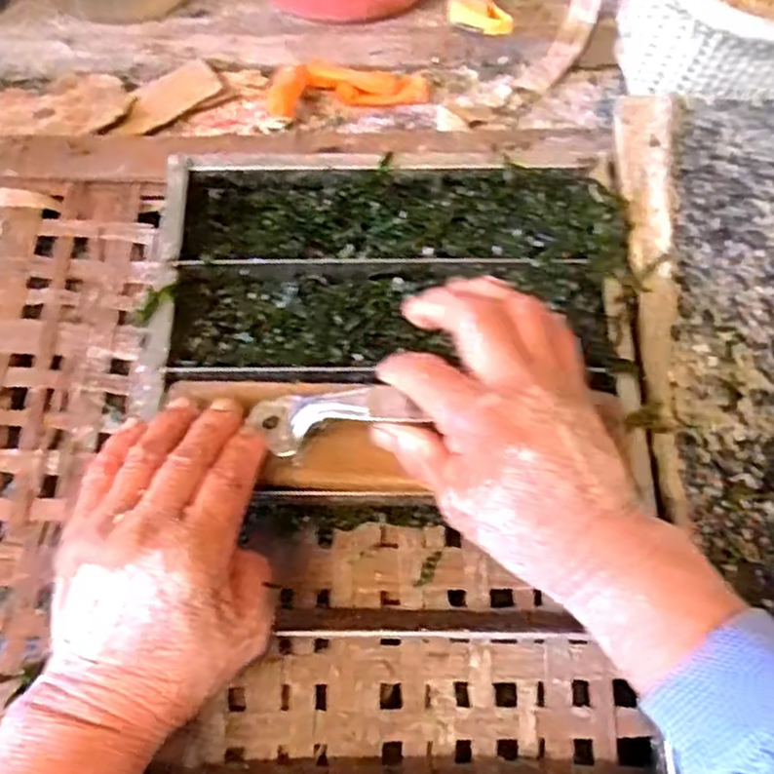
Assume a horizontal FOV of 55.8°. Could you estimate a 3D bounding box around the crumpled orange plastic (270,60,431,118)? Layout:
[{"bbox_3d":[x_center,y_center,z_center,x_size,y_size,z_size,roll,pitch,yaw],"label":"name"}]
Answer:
[{"bbox_3d":[-0.029,-0.208,0.504,0.110,0.025,0.038,-15,51,-13],"label":"crumpled orange plastic"}]

